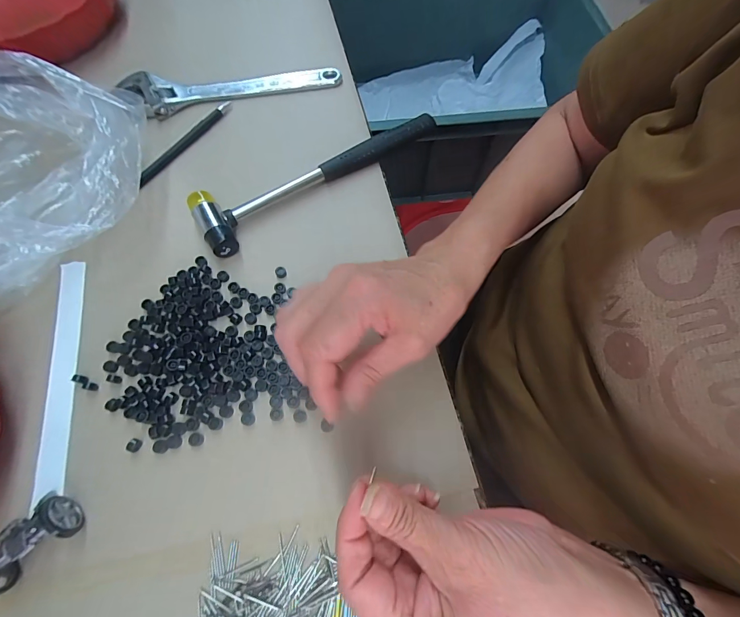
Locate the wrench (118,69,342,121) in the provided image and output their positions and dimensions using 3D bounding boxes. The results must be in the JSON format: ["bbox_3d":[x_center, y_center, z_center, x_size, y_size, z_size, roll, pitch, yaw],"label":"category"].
[{"bbox_3d":[-0.149,-0.239,0.380,0.231,0.021,0.051,-5,67,-2],"label":"wrench"}]

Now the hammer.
[{"bbox_3d":[-0.044,-0.135,0.328,0.248,0.024,0.059,-33,70,-13],"label":"hammer"}]

